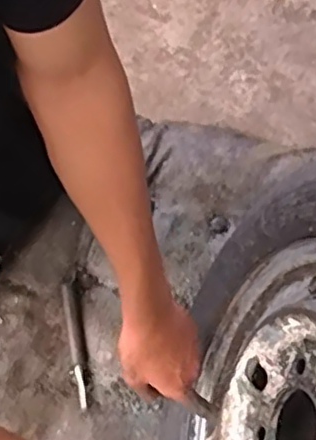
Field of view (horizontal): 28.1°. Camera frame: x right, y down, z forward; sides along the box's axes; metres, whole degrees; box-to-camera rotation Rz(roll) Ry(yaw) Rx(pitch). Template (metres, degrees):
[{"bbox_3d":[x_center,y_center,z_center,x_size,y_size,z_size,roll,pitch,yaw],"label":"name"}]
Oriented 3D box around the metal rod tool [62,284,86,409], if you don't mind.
[{"bbox_3d":[-0.106,0.159,0.802,0.011,0.008,0.155,-9,75,-1],"label":"metal rod tool"}]

